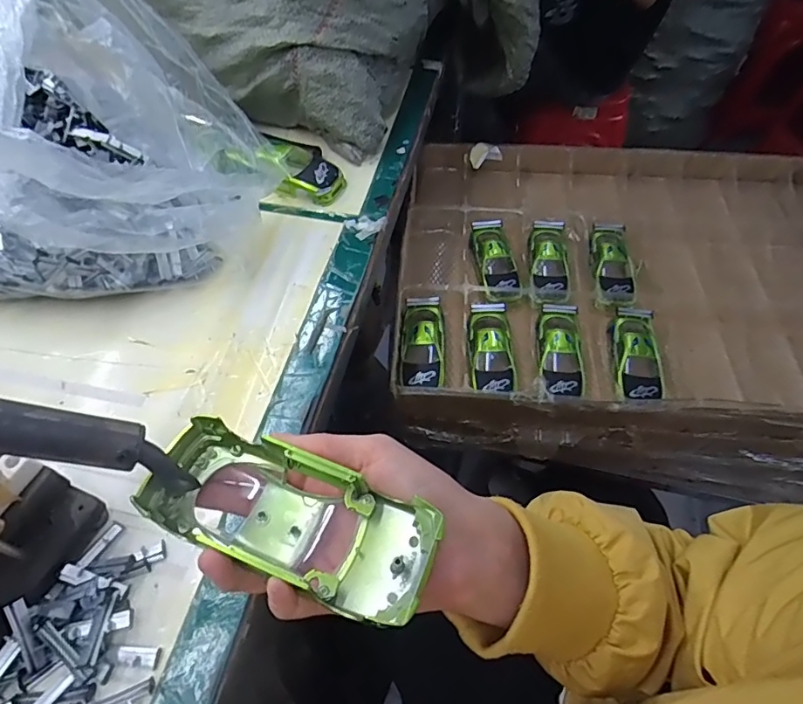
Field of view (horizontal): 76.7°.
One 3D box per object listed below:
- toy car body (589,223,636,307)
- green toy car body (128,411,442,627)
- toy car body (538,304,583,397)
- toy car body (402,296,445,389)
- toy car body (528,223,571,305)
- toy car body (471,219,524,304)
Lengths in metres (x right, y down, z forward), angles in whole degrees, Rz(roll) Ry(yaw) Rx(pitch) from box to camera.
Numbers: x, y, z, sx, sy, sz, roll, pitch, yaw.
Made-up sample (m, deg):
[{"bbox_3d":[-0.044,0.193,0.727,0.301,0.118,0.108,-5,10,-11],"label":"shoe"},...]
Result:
[{"bbox_3d":[0.285,-0.117,0.688,0.057,0.032,0.153,7,55,3],"label":"toy car body"},{"bbox_3d":[-0.049,0.077,0.232,0.129,0.044,0.050,18,57,16],"label":"green toy car body"},{"bbox_3d":[0.187,0.002,0.603,0.053,0.038,0.139,7,55,4],"label":"toy car body"},{"bbox_3d":[0.026,-0.007,0.603,0.048,0.033,0.136,2,55,0],"label":"toy car body"},{"bbox_3d":[0.200,-0.118,0.693,0.053,0.039,0.147,6,55,3],"label":"toy car body"},{"bbox_3d":[0.127,-0.124,0.696,0.052,0.036,0.143,-3,55,-4],"label":"toy car body"}]

